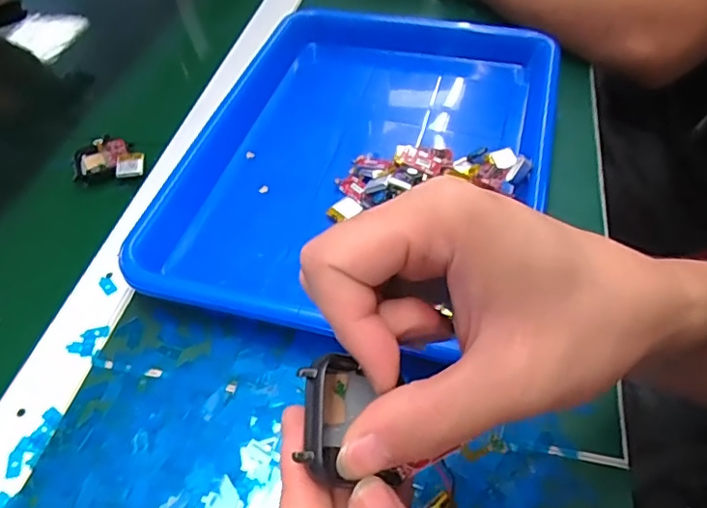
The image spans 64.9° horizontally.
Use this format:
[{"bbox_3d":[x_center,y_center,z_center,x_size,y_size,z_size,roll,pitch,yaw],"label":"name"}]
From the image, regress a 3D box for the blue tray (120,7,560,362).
[{"bbox_3d":[0.015,-0.078,0.423,0.252,0.046,0.335,12,53,12],"label":"blue tray"}]

